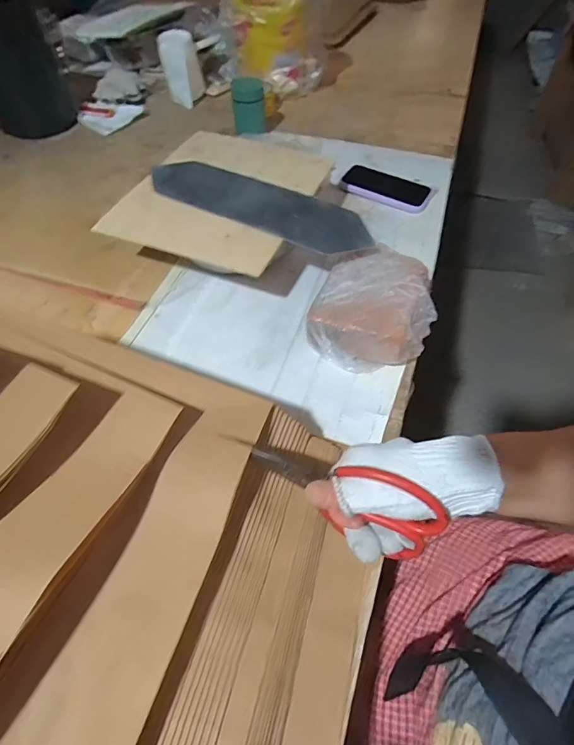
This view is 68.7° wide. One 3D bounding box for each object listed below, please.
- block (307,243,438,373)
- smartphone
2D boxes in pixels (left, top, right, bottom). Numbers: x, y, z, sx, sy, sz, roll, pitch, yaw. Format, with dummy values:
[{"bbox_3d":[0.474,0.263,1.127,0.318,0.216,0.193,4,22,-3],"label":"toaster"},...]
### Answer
[{"bbox_3d":[0.109,-0.078,0.517,0.135,0.063,0.158,21,56,14],"label":"block"},{"bbox_3d":[0.175,-0.323,0.726,0.152,0.011,0.087,28,58,19],"label":"smartphone"}]

